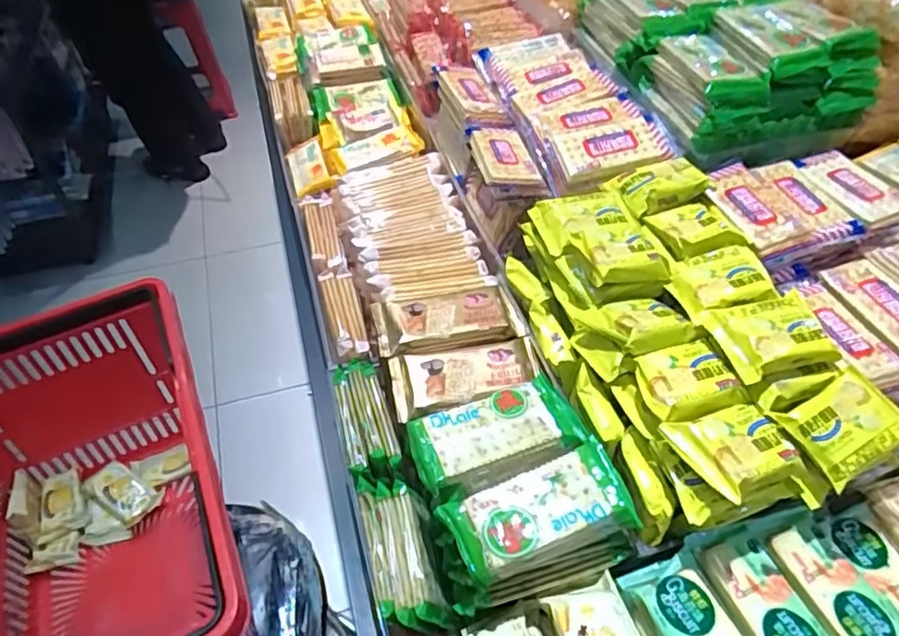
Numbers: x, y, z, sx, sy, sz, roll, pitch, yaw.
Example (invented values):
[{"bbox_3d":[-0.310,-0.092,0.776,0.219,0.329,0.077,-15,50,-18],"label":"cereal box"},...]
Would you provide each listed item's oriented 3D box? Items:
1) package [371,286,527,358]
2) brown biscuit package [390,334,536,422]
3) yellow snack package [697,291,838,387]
[{"bbox_3d":[-0.001,0.001,0.578,0.138,0.022,0.058,-9,49,-8],"label":"package"},{"bbox_3d":[0.015,0.050,0.539,0.133,0.012,0.059,-10,50,-9],"label":"brown biscuit package"},{"bbox_3d":[0.241,0.016,0.453,0.081,0.026,0.062,-10,50,-9],"label":"yellow snack package"}]

